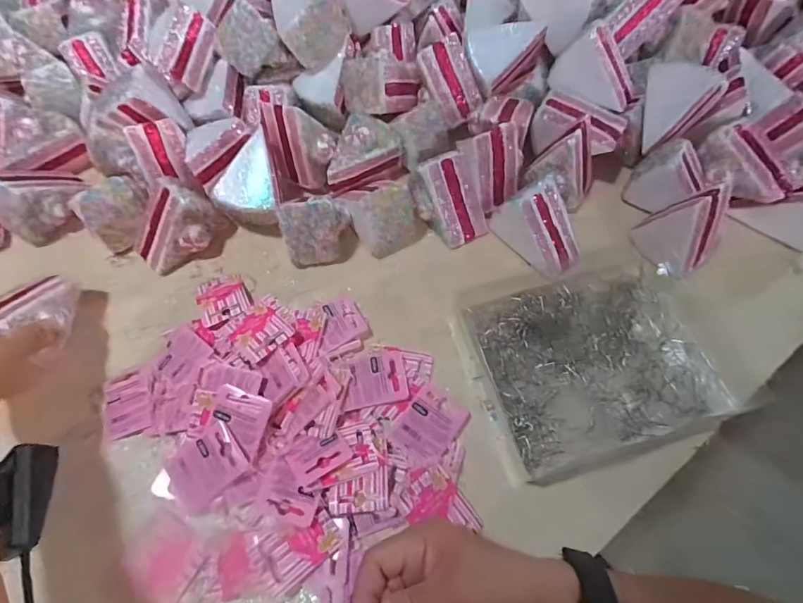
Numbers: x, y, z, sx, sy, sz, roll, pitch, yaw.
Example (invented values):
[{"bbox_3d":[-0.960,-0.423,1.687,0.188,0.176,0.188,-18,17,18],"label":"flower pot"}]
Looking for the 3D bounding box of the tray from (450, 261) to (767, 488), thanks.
[{"bbox_3d":[0.183,0.048,0.428,0.236,0.023,0.177,-15,62,-7],"label":"tray"}]

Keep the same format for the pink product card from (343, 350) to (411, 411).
[{"bbox_3d":[-0.023,0.068,0.402,0.055,0.005,0.047,-9,62,-5],"label":"pink product card"}]

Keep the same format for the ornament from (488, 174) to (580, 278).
[{"bbox_3d":[0.144,-0.079,0.456,0.065,0.060,0.088,-36,67,-18],"label":"ornament"}]

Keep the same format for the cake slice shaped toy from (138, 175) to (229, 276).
[{"bbox_3d":[-0.232,-0.081,0.462,0.090,0.059,0.064,-38,67,-18],"label":"cake slice shaped toy"}]

